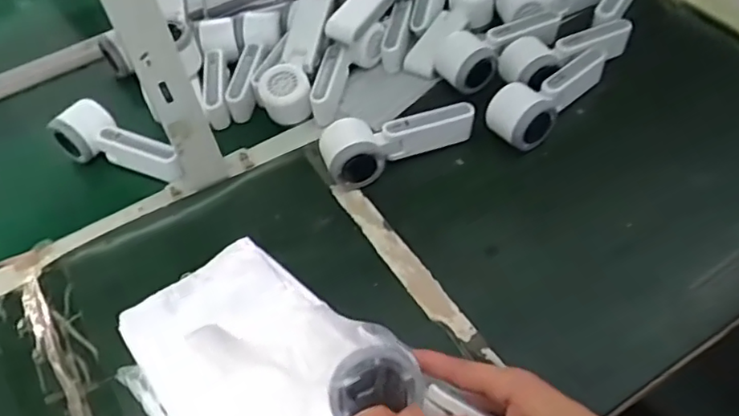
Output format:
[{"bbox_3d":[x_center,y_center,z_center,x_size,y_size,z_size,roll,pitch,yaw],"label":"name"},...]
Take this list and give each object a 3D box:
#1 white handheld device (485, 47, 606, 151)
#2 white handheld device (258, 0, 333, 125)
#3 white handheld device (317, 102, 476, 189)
[{"bbox_3d":[0.192,-0.121,0.642,0.138,0.051,0.064,-29,57,-18],"label":"white handheld device"},{"bbox_3d":[-0.082,-0.182,0.716,0.061,0.046,0.160,10,70,10],"label":"white handheld device"},{"bbox_3d":[0.031,-0.070,0.650,0.162,0.051,0.060,-15,54,-9],"label":"white handheld device"}]

